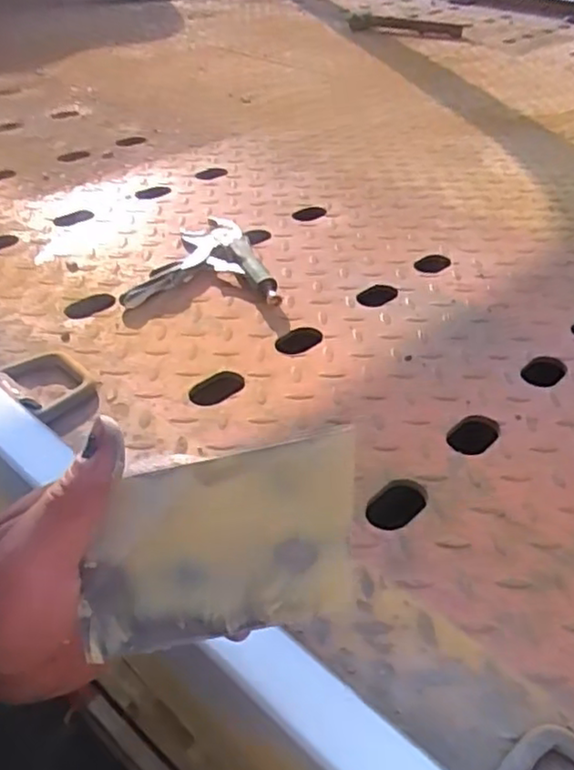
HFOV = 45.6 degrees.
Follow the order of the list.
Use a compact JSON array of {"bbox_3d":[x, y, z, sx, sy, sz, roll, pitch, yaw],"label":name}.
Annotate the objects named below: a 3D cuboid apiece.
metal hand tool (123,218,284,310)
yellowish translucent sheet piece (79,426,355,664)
[{"bbox_3d":[-0.095,-0.150,0.796,0.160,0.026,0.199,0,37,-3],"label":"metal hand tool"},{"bbox_3d":[-0.028,0.069,0.292,0.121,0.073,0.005,-13,-7,4],"label":"yellowish translucent sheet piece"}]

